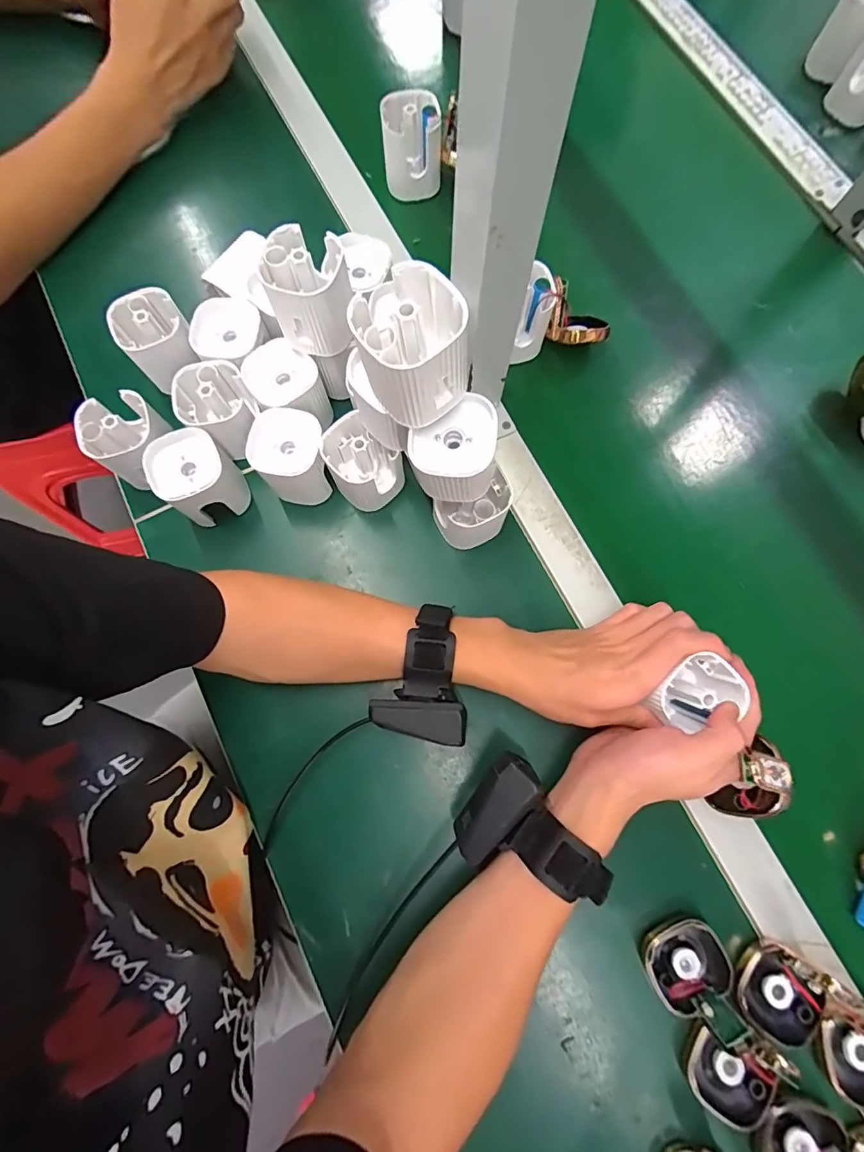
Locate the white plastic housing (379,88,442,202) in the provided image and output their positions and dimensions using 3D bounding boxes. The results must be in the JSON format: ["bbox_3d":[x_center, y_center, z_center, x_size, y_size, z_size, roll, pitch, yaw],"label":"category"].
[{"bbox_3d":[-0.019,-0.416,0.463,0.055,0.069,0.043,1,77,-1],"label":"white plastic housing"}]

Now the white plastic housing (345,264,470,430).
[{"bbox_3d":[-0.012,-0.123,0.265,0.059,0.064,0.056,-23,79,-7],"label":"white plastic housing"}]

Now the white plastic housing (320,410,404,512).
[{"bbox_3d":[-0.054,-0.090,0.391,0.057,0.070,0.055,0,77,0],"label":"white plastic housing"}]

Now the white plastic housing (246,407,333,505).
[{"bbox_3d":[-0.112,-0.096,0.390,0.055,0.062,0.054,7,78,2],"label":"white plastic housing"}]

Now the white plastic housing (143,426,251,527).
[{"bbox_3d":[-0.187,-0.076,0.393,0.050,0.076,0.054,-26,79,-5],"label":"white plastic housing"}]

